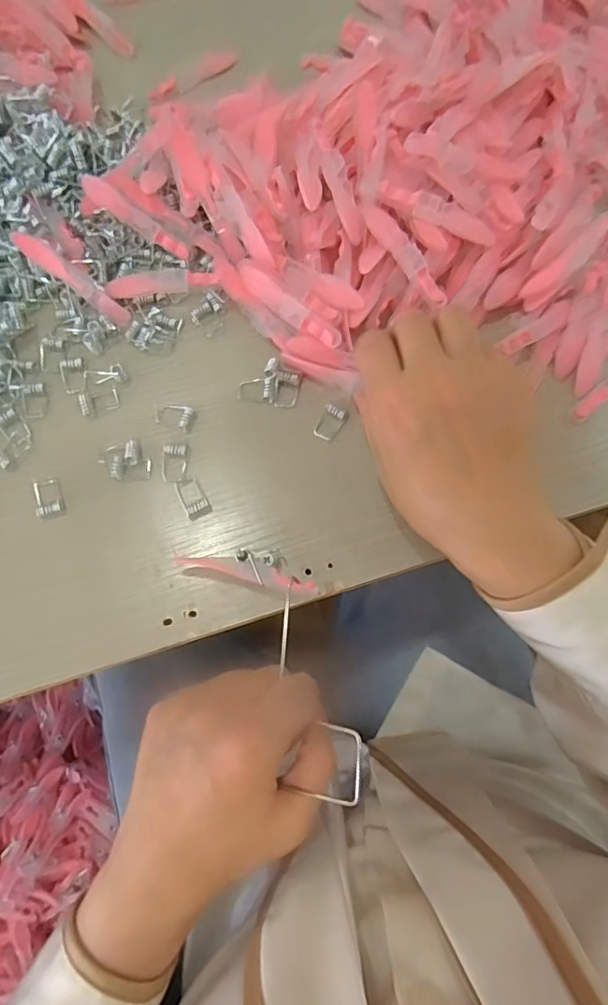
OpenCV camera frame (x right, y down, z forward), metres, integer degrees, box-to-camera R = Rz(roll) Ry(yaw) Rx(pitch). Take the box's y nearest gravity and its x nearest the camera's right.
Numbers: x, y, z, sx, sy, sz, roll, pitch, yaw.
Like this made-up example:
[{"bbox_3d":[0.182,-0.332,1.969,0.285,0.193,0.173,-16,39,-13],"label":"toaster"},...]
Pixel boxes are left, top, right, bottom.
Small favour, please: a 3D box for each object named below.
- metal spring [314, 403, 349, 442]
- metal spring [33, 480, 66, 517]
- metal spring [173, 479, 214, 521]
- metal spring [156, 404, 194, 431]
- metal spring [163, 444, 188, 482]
[{"bbox_3d":[0.016,-0.049,0.321,0.016,0.006,0.021,27,76,6],"label":"metal spring"},{"bbox_3d":[-0.150,-0.004,0.306,0.015,0.007,0.023,-16,76,-5],"label":"metal spring"},{"bbox_3d":[-0.065,-0.002,0.309,0.015,0.004,0.025,-26,77,-8],"label":"metal spring"},{"bbox_3d":[-0.080,-0.054,0.322,0.022,0.005,0.016,18,76,4],"label":"metal spring"},{"bbox_3d":[-0.078,-0.024,0.313,0.014,0.005,0.022,2,75,-1],"label":"metal spring"}]

